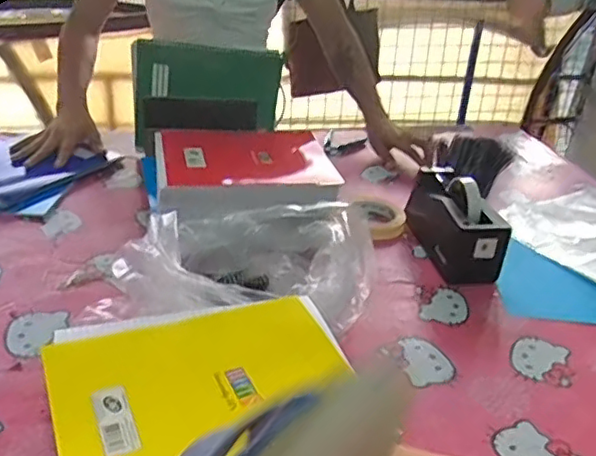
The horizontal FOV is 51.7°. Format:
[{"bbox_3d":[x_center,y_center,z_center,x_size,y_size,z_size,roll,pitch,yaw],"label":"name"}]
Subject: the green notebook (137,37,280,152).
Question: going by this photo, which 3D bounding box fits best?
[{"bbox_3d":[-0.161,-0.232,1.102,0.251,0.187,0.018,0,29,-14],"label":"green notebook"}]

